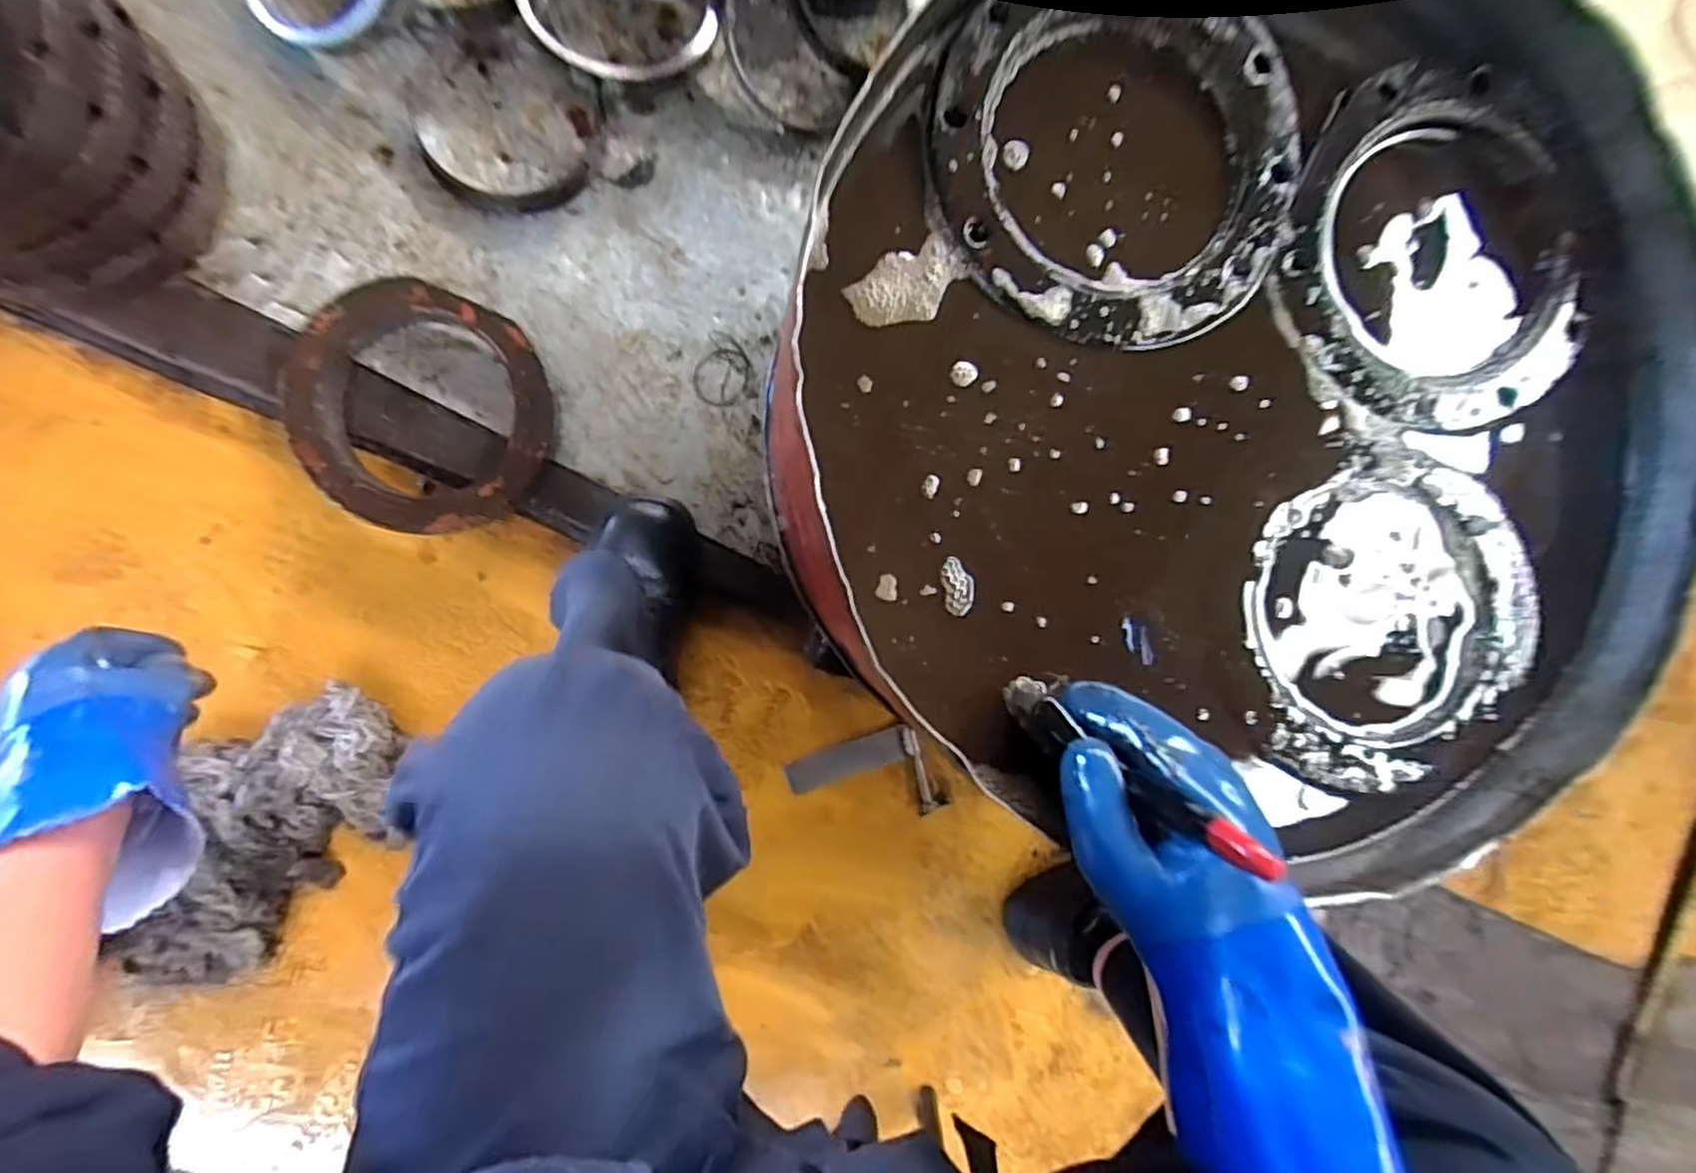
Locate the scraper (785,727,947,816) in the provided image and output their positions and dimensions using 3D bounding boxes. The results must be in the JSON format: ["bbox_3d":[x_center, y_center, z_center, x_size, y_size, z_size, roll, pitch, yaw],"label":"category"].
[{"bbox_3d":[0.016,0.208,0.782,0.139,0.013,0.094,-18,91,-8],"label":"scraper"}]

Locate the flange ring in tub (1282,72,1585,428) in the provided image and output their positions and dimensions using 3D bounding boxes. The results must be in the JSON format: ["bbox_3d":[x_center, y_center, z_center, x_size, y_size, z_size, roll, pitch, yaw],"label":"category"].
[{"bbox_3d":[0.384,-0.216,0.475,0.209,0.023,0.226,0,89,-8],"label":"flange ring in tub"}]

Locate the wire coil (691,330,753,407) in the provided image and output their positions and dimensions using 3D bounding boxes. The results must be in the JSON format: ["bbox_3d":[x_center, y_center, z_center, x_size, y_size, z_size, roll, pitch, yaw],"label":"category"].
[{"bbox_3d":[-0.121,-0.208,0.728,0.053,0.006,0.065,20,96,-5],"label":"wire coil"}]

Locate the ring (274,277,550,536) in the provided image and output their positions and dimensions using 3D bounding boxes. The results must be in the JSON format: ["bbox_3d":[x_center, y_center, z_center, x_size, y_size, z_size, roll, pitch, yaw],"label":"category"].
[{"bbox_3d":[-0.376,-0.155,0.667,0.214,0.034,0.207,0,89,-8],"label":"ring"}]

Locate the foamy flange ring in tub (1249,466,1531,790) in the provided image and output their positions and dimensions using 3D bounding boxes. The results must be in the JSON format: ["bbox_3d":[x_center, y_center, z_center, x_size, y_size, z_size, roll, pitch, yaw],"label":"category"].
[{"bbox_3d":[0.343,0.021,0.468,0.186,0.021,0.192,0,89,-8],"label":"foamy flange ring in tub"}]

